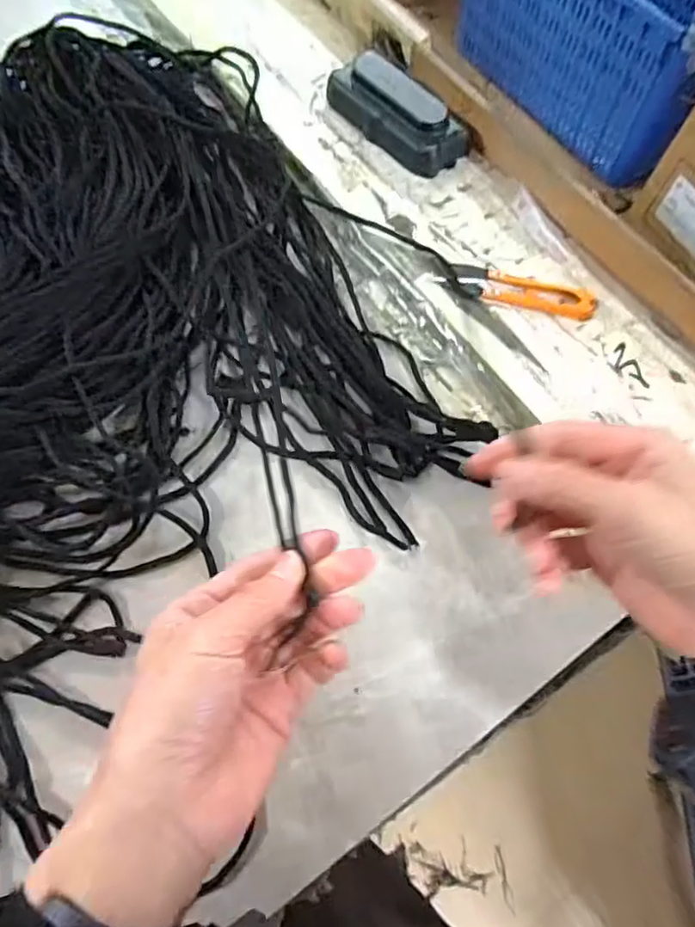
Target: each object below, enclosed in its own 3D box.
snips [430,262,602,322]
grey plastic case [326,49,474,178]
[{"bbox_3d":[0.106,-0.109,0.393,0.095,0.013,0.026,12,67,3],"label":"snips"},{"bbox_3d":[0.034,-0.247,0.439,0.044,0.027,0.105,-40,74,-17],"label":"grey plastic case"}]

